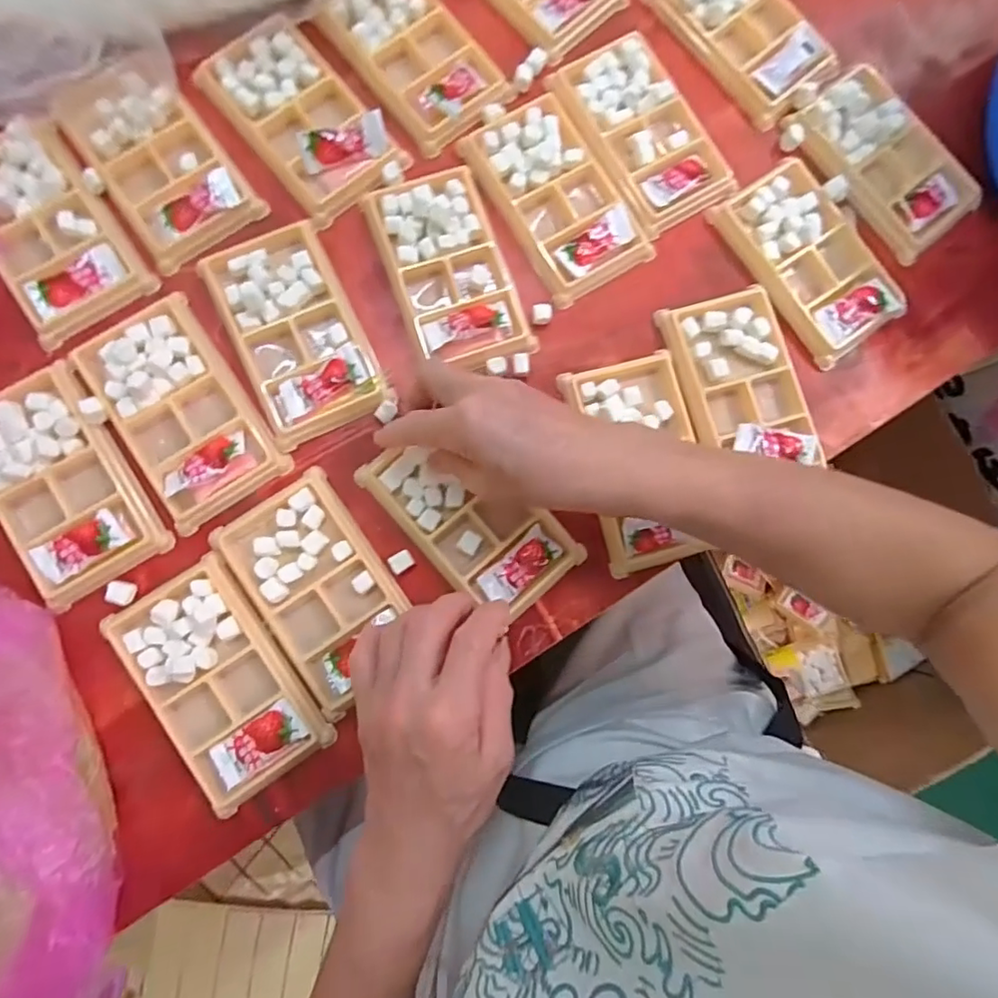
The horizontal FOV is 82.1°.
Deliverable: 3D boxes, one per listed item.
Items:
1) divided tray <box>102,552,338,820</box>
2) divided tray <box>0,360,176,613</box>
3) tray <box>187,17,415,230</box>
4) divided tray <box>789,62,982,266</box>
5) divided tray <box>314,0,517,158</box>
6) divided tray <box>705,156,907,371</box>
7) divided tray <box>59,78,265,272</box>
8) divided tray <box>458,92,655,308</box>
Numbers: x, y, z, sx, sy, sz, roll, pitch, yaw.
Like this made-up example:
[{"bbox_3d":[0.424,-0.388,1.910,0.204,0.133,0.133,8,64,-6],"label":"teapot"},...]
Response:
[{"bbox_3d":[-0.168,0.110,0.343,0.076,0.013,0.137,-32,87,-6],"label":"divided tray"},{"bbox_3d":[-0.270,-0.009,0.355,0.080,0.020,0.135,-33,88,-6],"label":"divided tray"},{"bbox_3d":[-0.134,-0.260,0.389,0.076,0.021,0.131,-38,88,-7],"label":"tray"},{"bbox_3d":[0.282,-0.245,0.409,0.077,0.013,0.134,-38,88,-7],"label":"divided tray"},{"bbox_3d":[-0.057,-0.310,0.402,0.075,0.024,0.125,-37,88,-7],"label":"divided tray"},{"bbox_3d":[0.219,-0.169,0.397,0.081,0.012,0.132,-34,88,-6],"label":"divided tray"},{"bbox_3d":[-0.226,-0.227,0.381,0.075,0.023,0.132,-34,88,-6],"label":"divided tray"},{"bbox_3d":[0.040,-0.209,0.397,0.078,0.017,0.133,-33,87,-6],"label":"divided tray"}]

